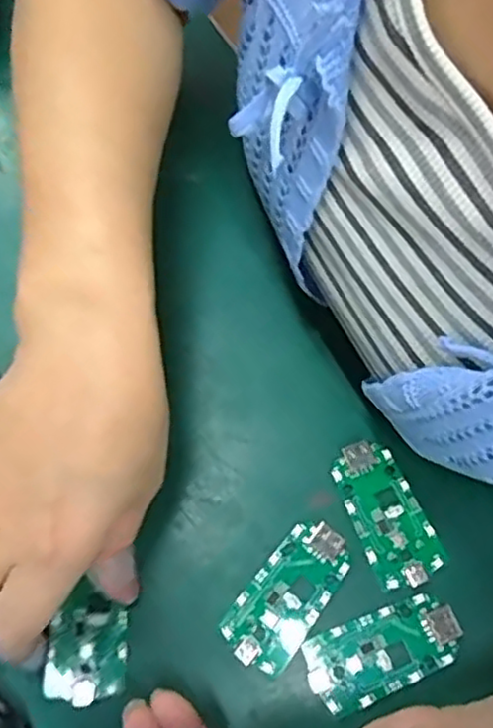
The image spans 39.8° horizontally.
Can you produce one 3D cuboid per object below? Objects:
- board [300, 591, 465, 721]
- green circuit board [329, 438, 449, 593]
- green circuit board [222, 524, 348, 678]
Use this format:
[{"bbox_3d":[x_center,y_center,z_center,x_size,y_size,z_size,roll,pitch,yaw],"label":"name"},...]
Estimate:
[{"bbox_3d":[0.056,0.117,0.277,0.063,0.004,0.030,-22,71,-9],"label":"board"},{"bbox_3d":[0.060,0.064,0.298,0.032,0.004,0.063,-23,71,-9],"label":"green circuit board"},{"bbox_3d":[0.018,0.096,0.286,0.031,0.004,0.062,37,73,13],"label":"green circuit board"}]

